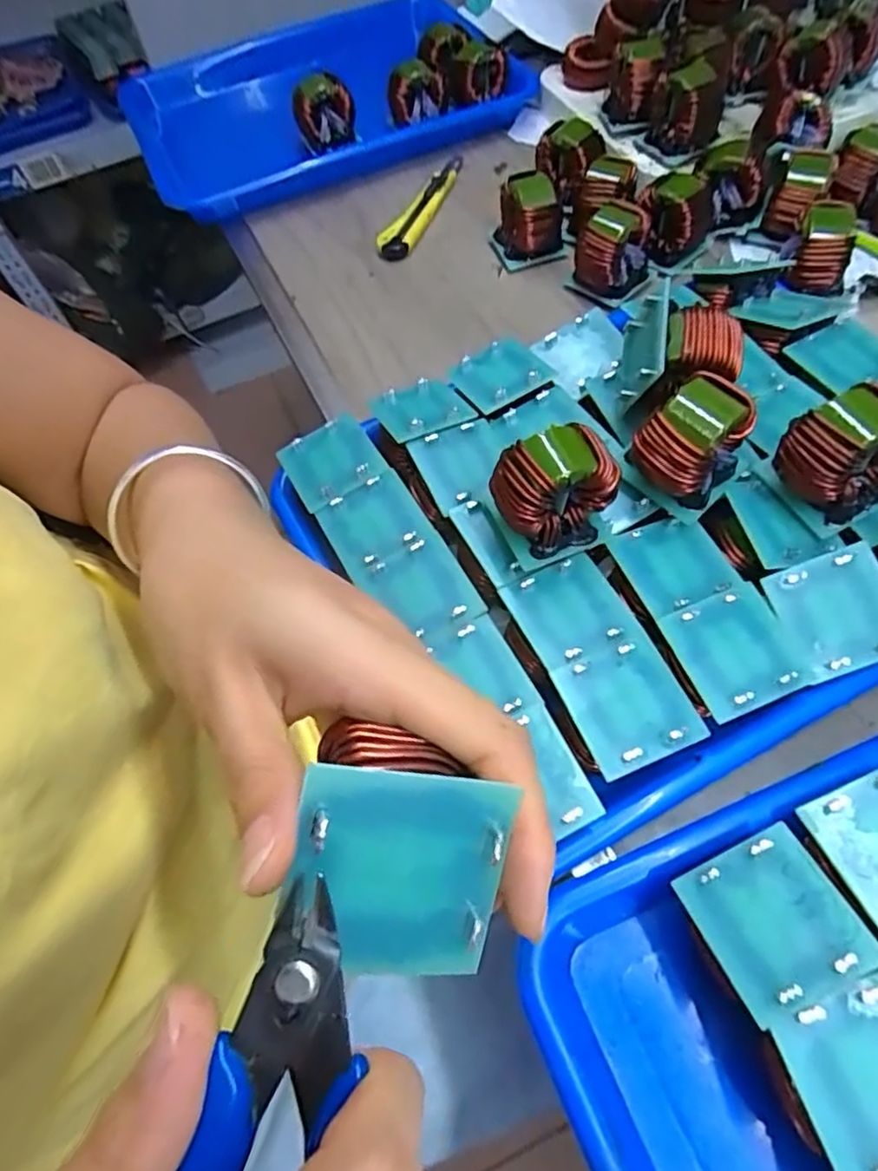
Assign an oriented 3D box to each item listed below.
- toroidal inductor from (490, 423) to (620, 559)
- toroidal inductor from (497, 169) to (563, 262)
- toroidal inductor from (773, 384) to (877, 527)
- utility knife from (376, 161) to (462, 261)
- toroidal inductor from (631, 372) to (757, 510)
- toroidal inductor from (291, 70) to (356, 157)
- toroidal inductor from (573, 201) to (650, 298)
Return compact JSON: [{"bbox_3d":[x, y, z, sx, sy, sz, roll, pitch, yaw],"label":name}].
[{"bbox_3d":[0.048,-0.038,0.274,0.045,0.048,0.034,-30,62,-12],"label":"toroidal inductor"},{"bbox_3d":[0.065,-0.258,0.451,0.040,0.049,0.042,-19,60,-5],"label":"toroidal inductor"},{"bbox_3d":[0.170,-0.055,0.270,0.043,0.044,0.039,-20,61,-7],"label":"toroidal inductor"},{"bbox_3d":[-0.008,-0.306,0.508,0.026,0.015,0.139,20,64,16],"label":"utility knife"},{"bbox_3d":[0.109,-0.058,0.279,0.041,0.049,0.033,-38,64,-16],"label":"toroidal inductor"},{"bbox_3d":[-0.097,-0.398,0.536,0.050,0.055,0.018,-12,31,4],"label":"toroidal inductor"},{"bbox_3d":[0.115,-0.221,0.425,0.047,0.046,0.043,-41,65,-16],"label":"toroidal inductor"}]

